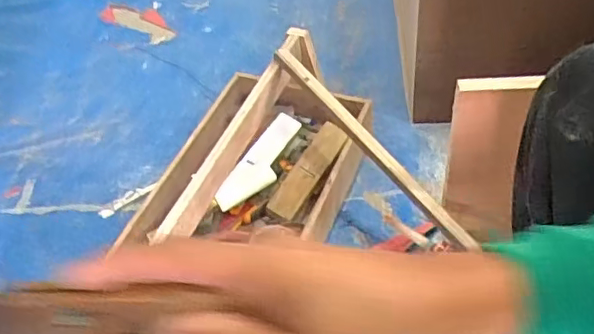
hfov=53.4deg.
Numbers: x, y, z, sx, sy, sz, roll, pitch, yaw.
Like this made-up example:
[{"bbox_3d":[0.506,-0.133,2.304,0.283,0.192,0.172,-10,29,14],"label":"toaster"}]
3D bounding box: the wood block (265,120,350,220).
[{"bbox_3d":[0.018,0.007,0.996,0.049,0.026,0.175,36,92,32],"label":"wood block"}]

